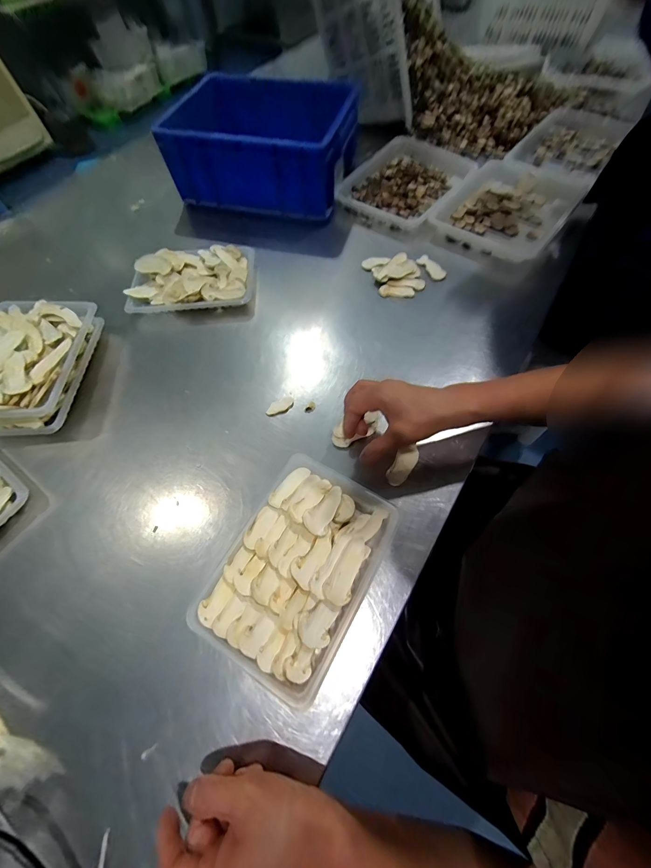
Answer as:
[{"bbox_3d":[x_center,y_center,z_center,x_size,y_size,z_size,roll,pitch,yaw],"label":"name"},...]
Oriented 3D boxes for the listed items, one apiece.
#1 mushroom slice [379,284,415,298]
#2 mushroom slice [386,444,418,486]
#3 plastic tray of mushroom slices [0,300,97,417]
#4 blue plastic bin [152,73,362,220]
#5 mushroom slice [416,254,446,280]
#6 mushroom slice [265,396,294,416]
[{"bbox_3d":[0.122,-0.244,0.531,0.058,0.004,0.023,10,81,8],"label":"mushroom slice"},{"bbox_3d":[0.097,0.039,0.386,0.023,0.011,0.055,35,69,18],"label":"mushroom slice"},{"bbox_3d":[-0.420,-0.112,0.430,0.134,0.034,0.202,-5,63,-1],"label":"plastic tray of mushroom slices"},{"bbox_3d":[-0.112,-0.599,0.642,0.326,0.128,0.263,9,63,6],"label":"blue plastic bin"},{"bbox_3d":[0.189,-0.297,0.555,0.025,0.014,0.064,-32,66,-14],"label":"mushroom slice"},{"bbox_3d":[-0.064,-0.038,0.435,0.040,0.004,0.020,-21,64,-9],"label":"mushroom slice"}]

